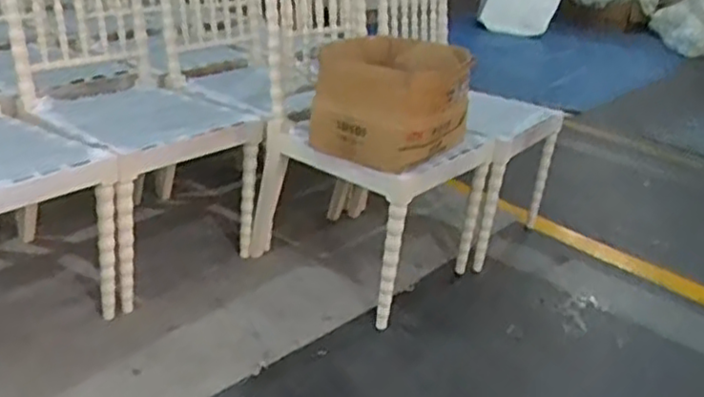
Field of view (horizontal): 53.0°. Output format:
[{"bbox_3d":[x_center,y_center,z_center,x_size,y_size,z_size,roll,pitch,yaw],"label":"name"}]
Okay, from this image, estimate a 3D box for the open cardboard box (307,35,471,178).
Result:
[{"bbox_3d":[0.095,-0.244,1.809,0.333,0.266,0.284,19,27,24],"label":"open cardboard box"}]

